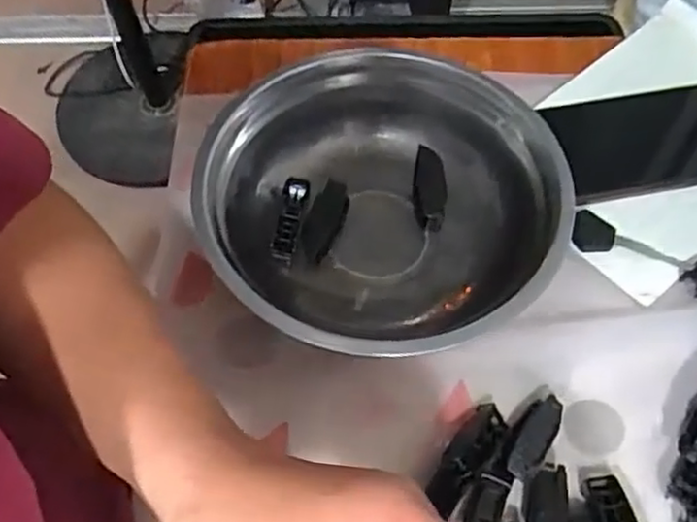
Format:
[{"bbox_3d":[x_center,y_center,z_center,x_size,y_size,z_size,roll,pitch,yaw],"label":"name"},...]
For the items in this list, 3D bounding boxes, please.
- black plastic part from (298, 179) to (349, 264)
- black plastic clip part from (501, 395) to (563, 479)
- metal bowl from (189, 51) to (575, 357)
[{"bbox_3d":[-0.015,-0.025,0.423,0.022,0.004,0.053,23,81,-1],"label":"black plastic part"},{"bbox_3d":[0.095,0.090,0.352,0.019,0.012,0.048,30,63,17],"label":"black plastic clip part"},{"bbox_3d":[0.025,-0.036,0.403,0.190,0.072,0.171,26,62,14],"label":"metal bowl"}]

